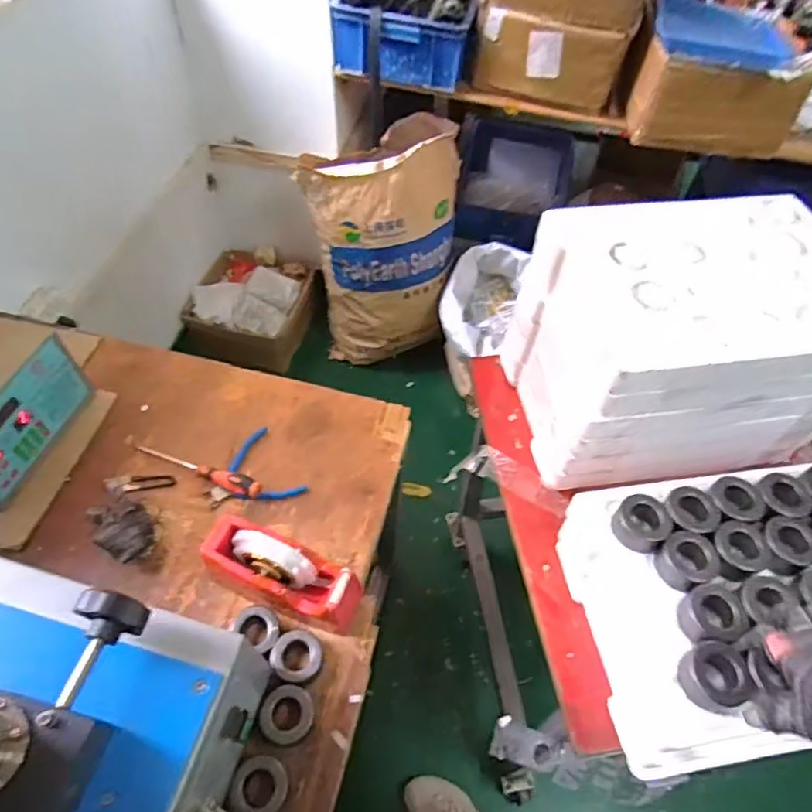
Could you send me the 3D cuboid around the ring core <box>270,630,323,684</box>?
[{"bbox_3d":[-0.136,0.315,0.718,0.061,0.038,0.062,2,55,-3],"label":"ring core"}]

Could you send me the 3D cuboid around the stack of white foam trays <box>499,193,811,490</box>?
[{"bbox_3d":[0.383,-0.083,0.817,0.366,0.274,0.297,-6,55,-8],"label":"stack of white foam trays"}]

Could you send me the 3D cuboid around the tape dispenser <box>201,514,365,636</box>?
[{"bbox_3d":[-0.160,0.219,0.742,0.205,0.120,0.079,18,56,8],"label":"tape dispenser"}]

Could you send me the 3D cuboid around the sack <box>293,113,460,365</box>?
[{"bbox_3d":[-0.071,-0.464,1.656,0.391,0.620,0.333,1,55,-3],"label":"sack"}]

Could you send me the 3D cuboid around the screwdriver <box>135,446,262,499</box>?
[{"bbox_3d":[-0.319,0.091,0.871,0.224,0.038,0.028,23,56,12],"label":"screwdriver"}]

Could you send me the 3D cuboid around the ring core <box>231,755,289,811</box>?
[{"bbox_3d":[-0.162,0.425,0.640,0.059,0.024,0.059,-7,56,-9],"label":"ring core"}]

